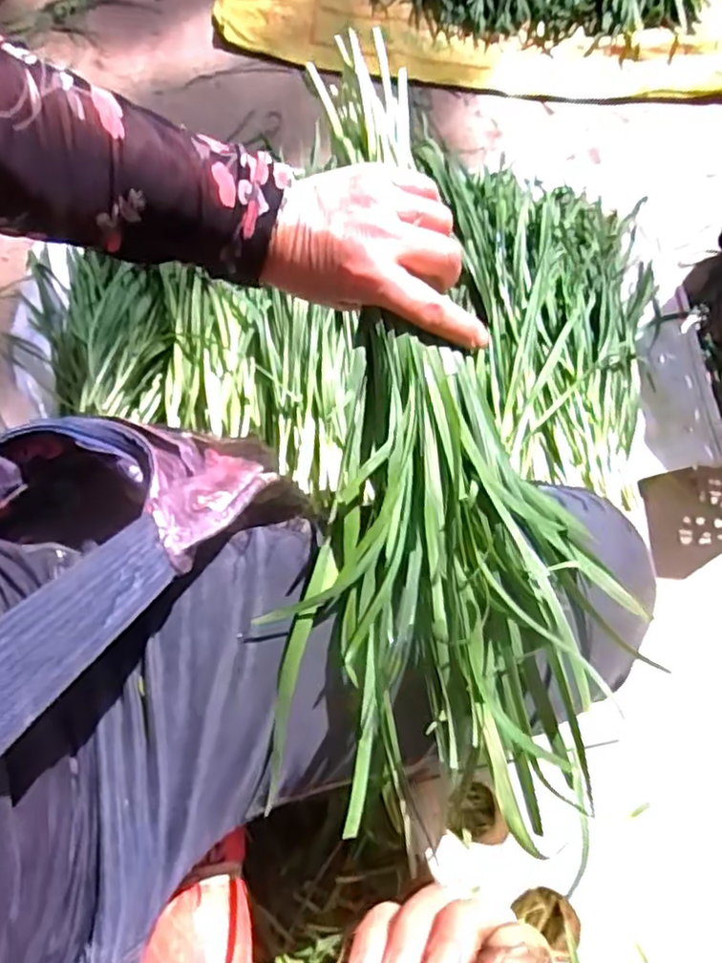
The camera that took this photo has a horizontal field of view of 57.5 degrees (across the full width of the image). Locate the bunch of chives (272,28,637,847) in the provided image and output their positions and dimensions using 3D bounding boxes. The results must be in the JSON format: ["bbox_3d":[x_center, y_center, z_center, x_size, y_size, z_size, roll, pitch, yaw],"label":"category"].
[{"bbox_3d":[0.030,-0.050,0.365,0.169,0.062,0.440,-4,74,-3],"label":"bunch of chives"}]

